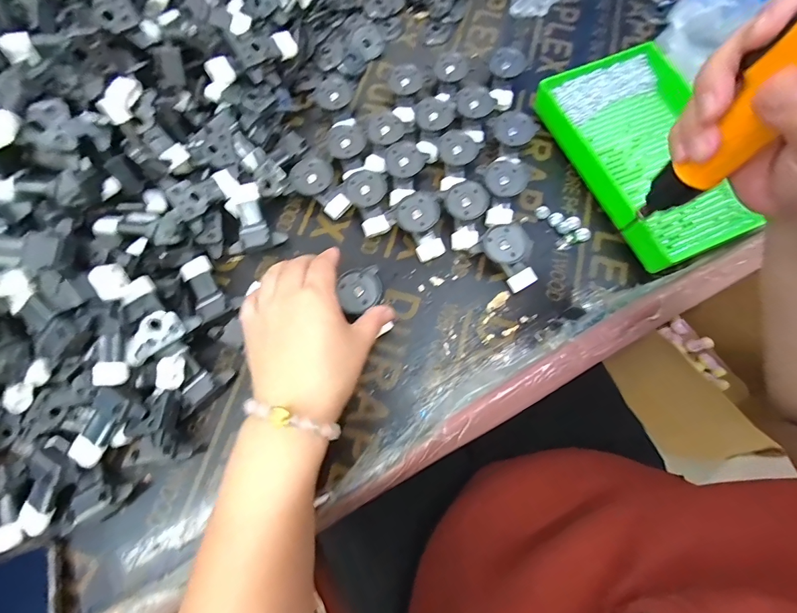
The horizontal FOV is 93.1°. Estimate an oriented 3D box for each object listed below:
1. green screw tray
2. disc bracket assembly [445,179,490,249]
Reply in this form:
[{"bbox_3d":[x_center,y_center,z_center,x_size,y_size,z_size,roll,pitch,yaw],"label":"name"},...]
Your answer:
[{"bbox_3d":[0.273,-0.171,0.415,0.161,0.038,0.253,-22,73,-6],"label":"green screw tray"},{"bbox_3d":[0.069,-0.099,0.396,0.042,0.017,0.071,15,73,6],"label":"disc bracket assembly"}]

